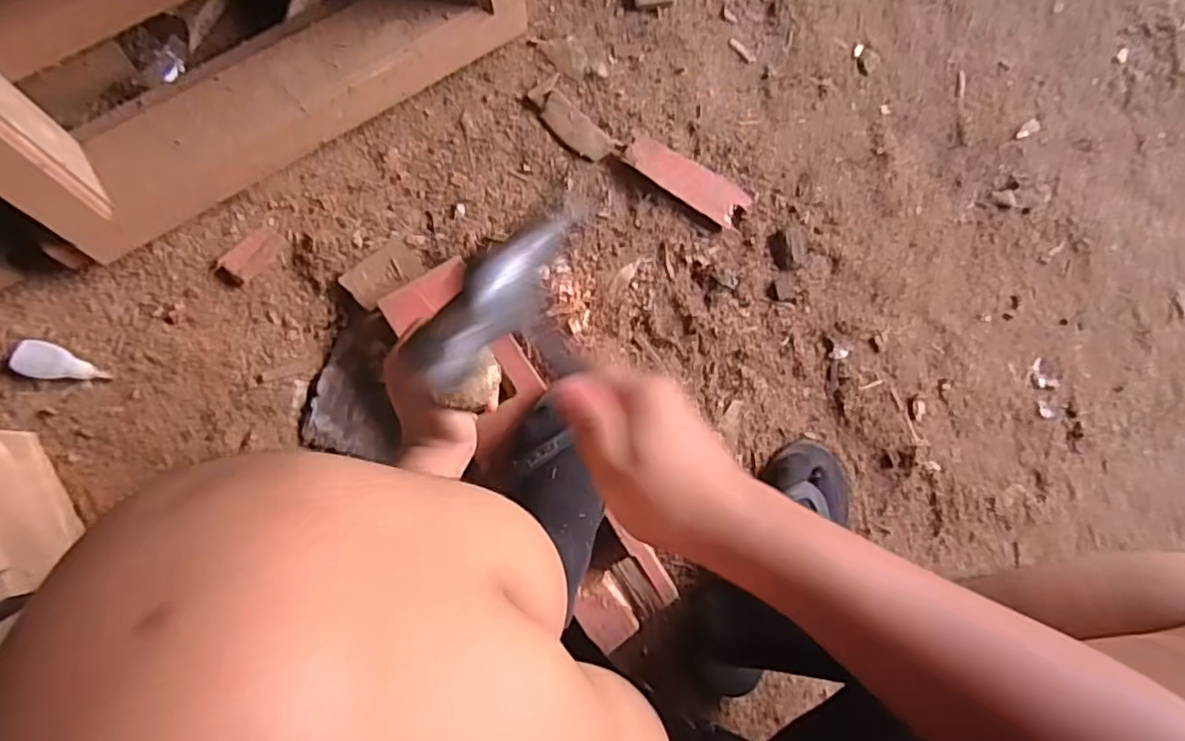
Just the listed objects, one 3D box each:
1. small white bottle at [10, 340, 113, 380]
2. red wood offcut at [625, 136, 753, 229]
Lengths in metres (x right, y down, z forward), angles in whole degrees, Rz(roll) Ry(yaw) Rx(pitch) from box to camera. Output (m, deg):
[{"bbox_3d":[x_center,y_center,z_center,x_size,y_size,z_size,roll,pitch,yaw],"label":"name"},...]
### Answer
[{"bbox_3d":[-0.519,-0.005,0.620,0.082,0.016,0.035,16,83,-20],"label":"small white bottle"},{"bbox_3d":[0.111,-0.222,0.744,0.153,0.024,0.050,27,82,-4],"label":"red wood offcut"}]

